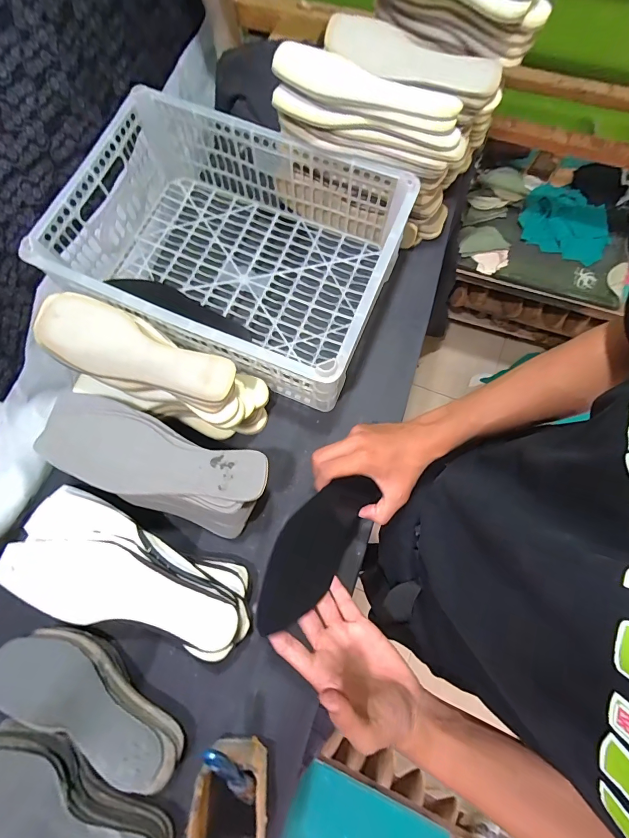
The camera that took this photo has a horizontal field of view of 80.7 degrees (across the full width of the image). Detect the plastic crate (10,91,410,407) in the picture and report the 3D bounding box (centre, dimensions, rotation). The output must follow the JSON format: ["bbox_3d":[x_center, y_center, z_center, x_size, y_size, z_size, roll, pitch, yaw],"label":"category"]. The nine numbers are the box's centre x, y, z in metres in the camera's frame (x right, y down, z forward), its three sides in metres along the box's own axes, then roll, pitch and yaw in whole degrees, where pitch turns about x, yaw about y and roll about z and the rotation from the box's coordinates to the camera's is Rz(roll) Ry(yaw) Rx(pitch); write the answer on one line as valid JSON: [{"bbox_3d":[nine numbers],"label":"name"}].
[{"bbox_3d":[-0.114,-0.245,0.553,0.432,0.154,0.320,22,77,7],"label":"plastic crate"}]

